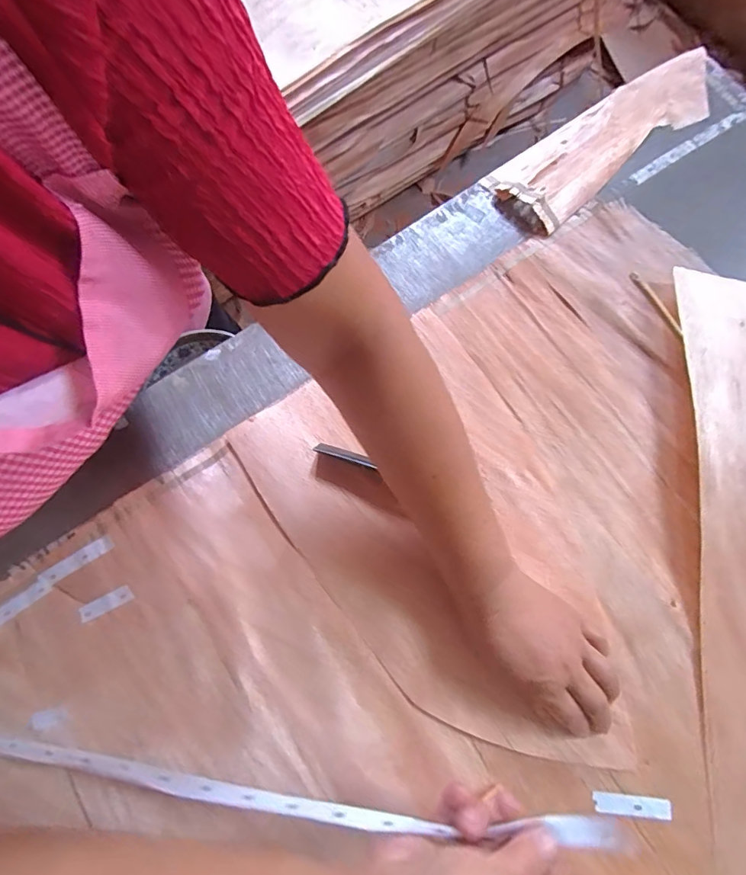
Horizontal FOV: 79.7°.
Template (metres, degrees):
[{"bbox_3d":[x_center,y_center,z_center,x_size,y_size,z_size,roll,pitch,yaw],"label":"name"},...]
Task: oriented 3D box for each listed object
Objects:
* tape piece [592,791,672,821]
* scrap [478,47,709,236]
[{"bbox_3d":[0.193,0.274,0.331,0.057,0.004,0.014,5,77,2],"label":"tape piece"},{"bbox_3d":[0.253,-0.324,0.475,0.295,0.025,0.091,-38,79,-7],"label":"scrap"}]

